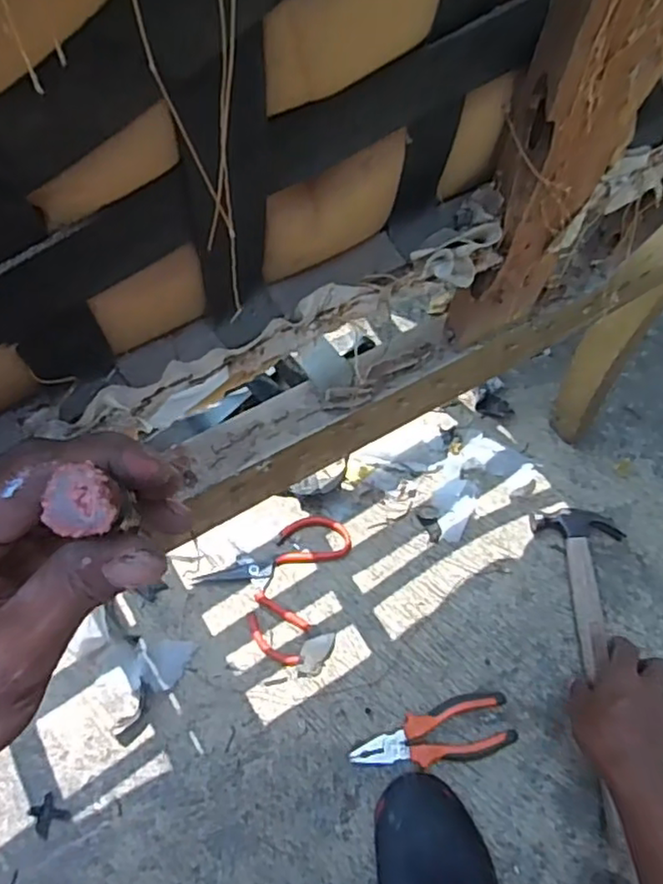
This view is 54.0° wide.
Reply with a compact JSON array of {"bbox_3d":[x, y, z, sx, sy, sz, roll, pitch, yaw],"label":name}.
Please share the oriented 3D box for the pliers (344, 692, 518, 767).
[{"bbox_3d":[0.099,0.283,0.631,0.158,0.028,0.054,-8,69,-8],"label":"pliers"}]

